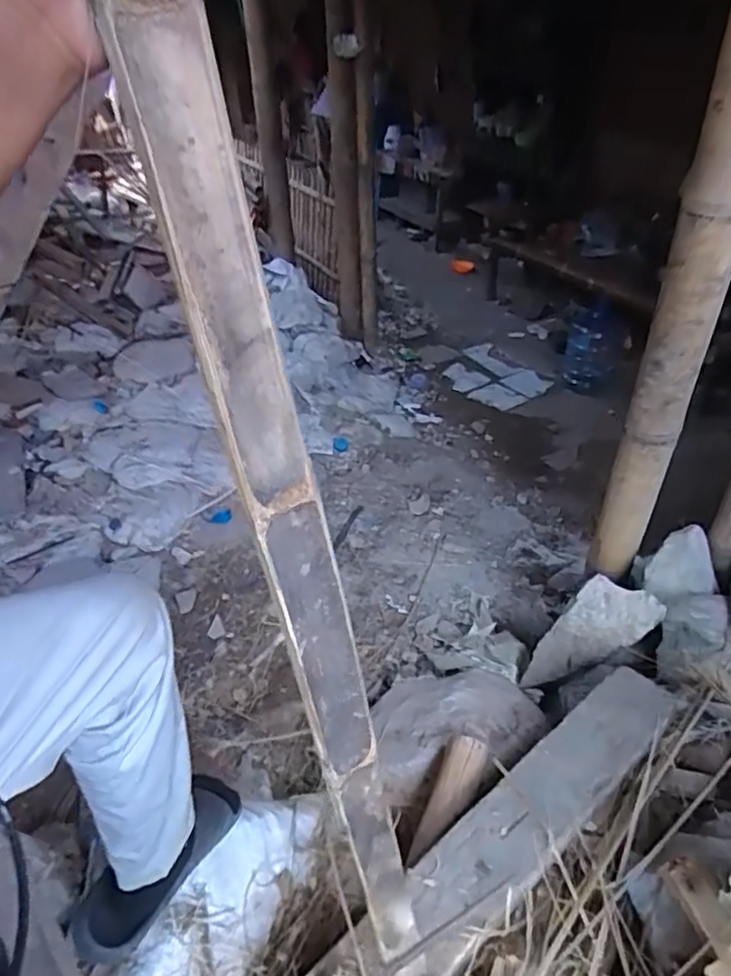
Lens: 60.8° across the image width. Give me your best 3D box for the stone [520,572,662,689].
[{"bbox_3d":[0.454,0.306,1.309,0.317,0.051,0.148,-35,40,1],"label":"stone"}]

